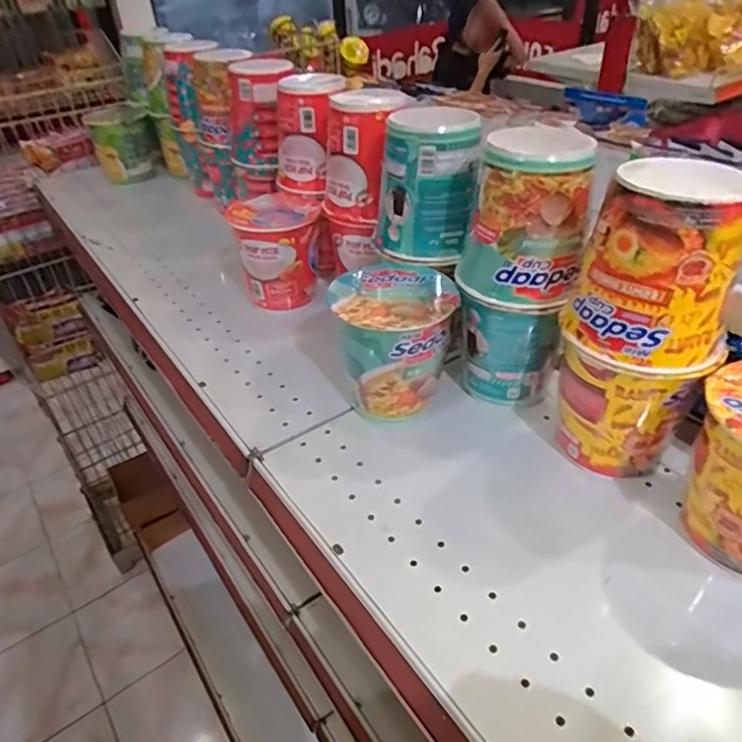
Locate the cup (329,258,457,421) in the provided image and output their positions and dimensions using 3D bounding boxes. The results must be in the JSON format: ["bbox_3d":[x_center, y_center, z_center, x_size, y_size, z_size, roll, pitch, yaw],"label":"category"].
[{"bbox_3d":[0.023,-0.026,0.504,0.095,0.119,0.111,3,39,10],"label":"cup"}]

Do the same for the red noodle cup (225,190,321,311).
[{"bbox_3d":[-0.102,-0.133,0.648,0.090,0.101,0.095,-3,38,2],"label":"red noodle cup"}]

